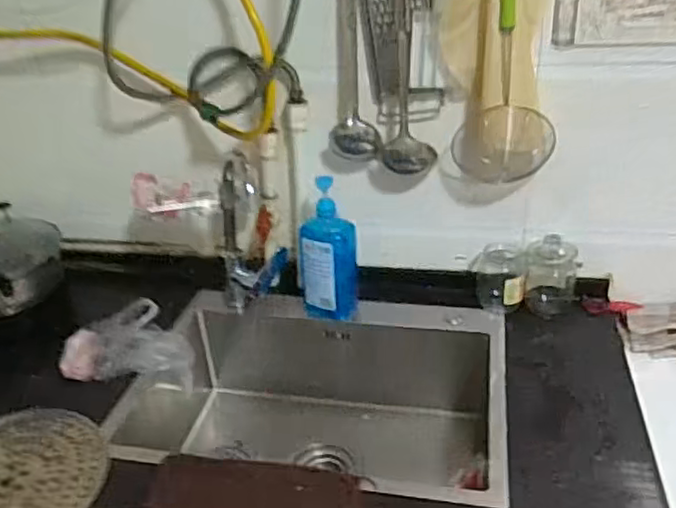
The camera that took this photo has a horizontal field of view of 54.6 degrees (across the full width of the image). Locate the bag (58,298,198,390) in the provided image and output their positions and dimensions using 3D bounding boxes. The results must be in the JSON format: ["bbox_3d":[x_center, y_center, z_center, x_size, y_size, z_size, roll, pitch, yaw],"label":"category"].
[{"bbox_3d":[-0.359,0.142,1.103,0.219,0.141,0.129,4,32,11],"label":"bag"}]

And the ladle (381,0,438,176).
[{"bbox_3d":[0.116,-0.296,1.051,0.085,0.367,0.054,2,32,7],"label":"ladle"}]

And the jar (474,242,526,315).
[{"bbox_3d":[0.297,0.039,1.201,0.094,0.103,0.099,5,32,12],"label":"jar"}]

